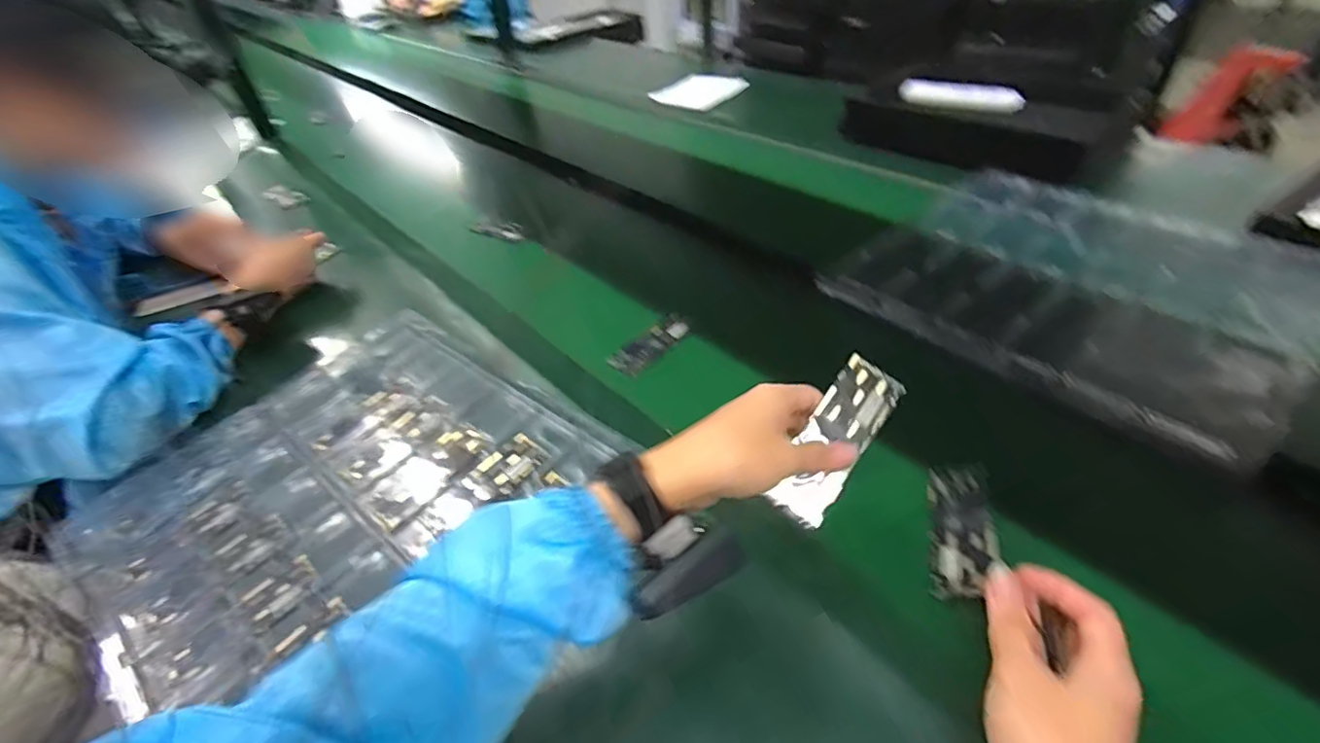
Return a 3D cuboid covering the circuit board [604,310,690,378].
[{"bbox_3d":[-0.009,-0.037,0.699,0.037,0.018,0.115,27,51,34],"label":"circuit board"}]

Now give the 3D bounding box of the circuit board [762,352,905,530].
[{"bbox_3d":[0.127,0.049,0.418,0.045,0.008,0.127,34,78,7],"label":"circuit board"}]

